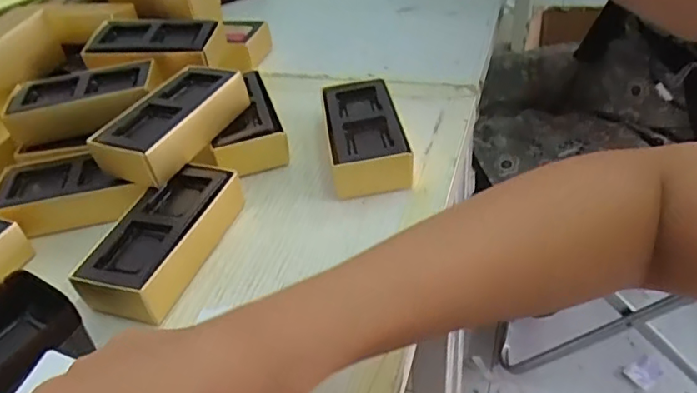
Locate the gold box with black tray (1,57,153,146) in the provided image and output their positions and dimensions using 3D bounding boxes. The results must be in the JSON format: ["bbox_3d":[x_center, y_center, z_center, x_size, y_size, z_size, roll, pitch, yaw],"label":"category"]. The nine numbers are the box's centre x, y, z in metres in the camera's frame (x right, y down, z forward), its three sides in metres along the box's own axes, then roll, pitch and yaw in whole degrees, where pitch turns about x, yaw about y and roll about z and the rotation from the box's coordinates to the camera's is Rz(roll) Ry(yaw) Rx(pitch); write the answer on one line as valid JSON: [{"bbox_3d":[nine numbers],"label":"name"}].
[{"bbox_3d":[-0.218,-0.078,0.465,0.112,0.033,0.054,-12,40,-4],"label":"gold box with black tray"}]

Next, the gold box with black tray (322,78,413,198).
[{"bbox_3d":[0.012,-0.047,0.438,0.054,0.035,0.111,-10,39,-2],"label":"gold box with black tray"}]

